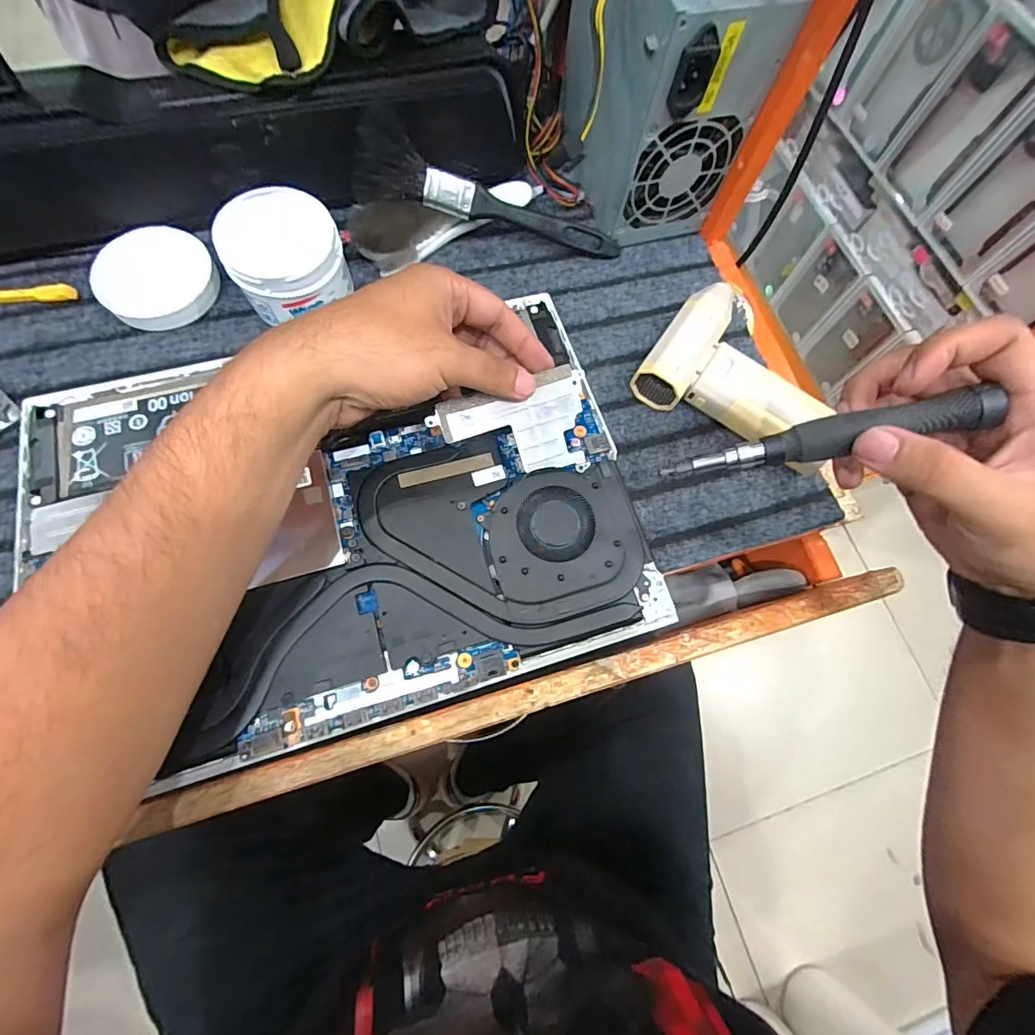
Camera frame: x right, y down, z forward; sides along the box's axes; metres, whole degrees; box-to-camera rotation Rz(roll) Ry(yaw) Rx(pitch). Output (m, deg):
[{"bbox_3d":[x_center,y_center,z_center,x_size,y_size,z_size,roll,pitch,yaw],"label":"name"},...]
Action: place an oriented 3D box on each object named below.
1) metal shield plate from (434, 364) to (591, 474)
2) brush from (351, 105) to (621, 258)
[{"bbox_3d":[-0.001,-0.054,0.291,0.087,0.007,0.060,-11,102,-7],"label":"metal shield plate"},{"bbox_3d":[-0.018,-0.240,0.360,0.201,0.020,0.052,10,108,-15],"label":"brush"}]

